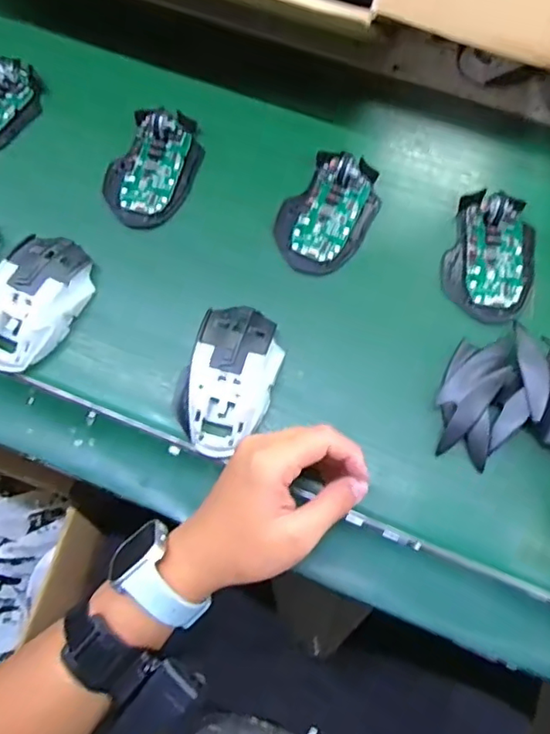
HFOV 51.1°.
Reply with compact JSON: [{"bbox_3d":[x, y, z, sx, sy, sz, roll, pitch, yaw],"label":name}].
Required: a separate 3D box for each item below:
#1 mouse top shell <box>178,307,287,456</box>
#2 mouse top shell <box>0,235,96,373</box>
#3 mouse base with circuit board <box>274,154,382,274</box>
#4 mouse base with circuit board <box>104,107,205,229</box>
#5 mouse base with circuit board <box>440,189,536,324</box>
[{"bbox_3d":[-0.035,0.007,0.437,0.066,0.034,0.113,18,73,7],"label":"mouse top shell"},{"bbox_3d":[-0.192,-0.054,0.456,0.062,0.032,0.112,21,74,8],"label":"mouse top shell"},{"bbox_3d":[0.045,-0.133,0.494,0.072,0.021,0.107,27,75,10],"label":"mouse base with circuit board"},{"bbox_3d":[-0.108,-0.176,0.509,0.066,0.025,0.115,21,74,8],"label":"mouse base with circuit board"},{"bbox_3d":[0.182,-0.092,0.483,0.072,0.027,0.106,15,73,6],"label":"mouse base with circuit board"}]

